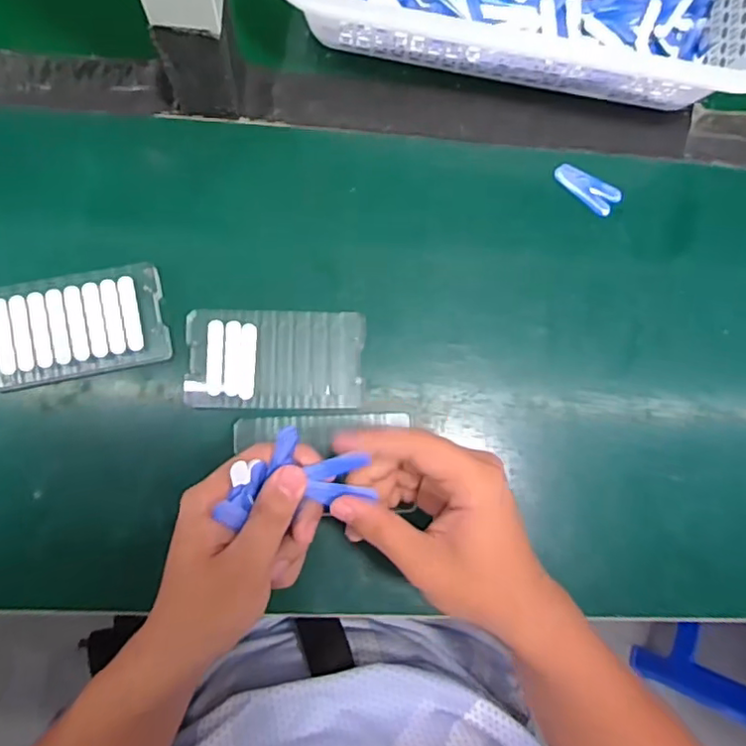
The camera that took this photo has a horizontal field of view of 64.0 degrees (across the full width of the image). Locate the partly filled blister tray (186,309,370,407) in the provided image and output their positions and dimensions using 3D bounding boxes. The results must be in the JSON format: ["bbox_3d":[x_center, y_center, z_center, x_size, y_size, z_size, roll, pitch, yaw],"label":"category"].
[{"bbox_3d":[-0.067,-0.009,0.415,0.119,0.012,0.066,0,83,-6],"label":"partly filled blister tray"}]

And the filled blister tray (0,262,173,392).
[{"bbox_3d":[-0.205,-0.032,0.405,0.121,0.014,0.070,-11,84,-7],"label":"filled blister tray"}]

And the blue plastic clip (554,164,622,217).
[{"bbox_3d":[0.163,-0.142,0.456,0.052,0.004,0.025,34,81,-1],"label":"blue plastic clip"}]

